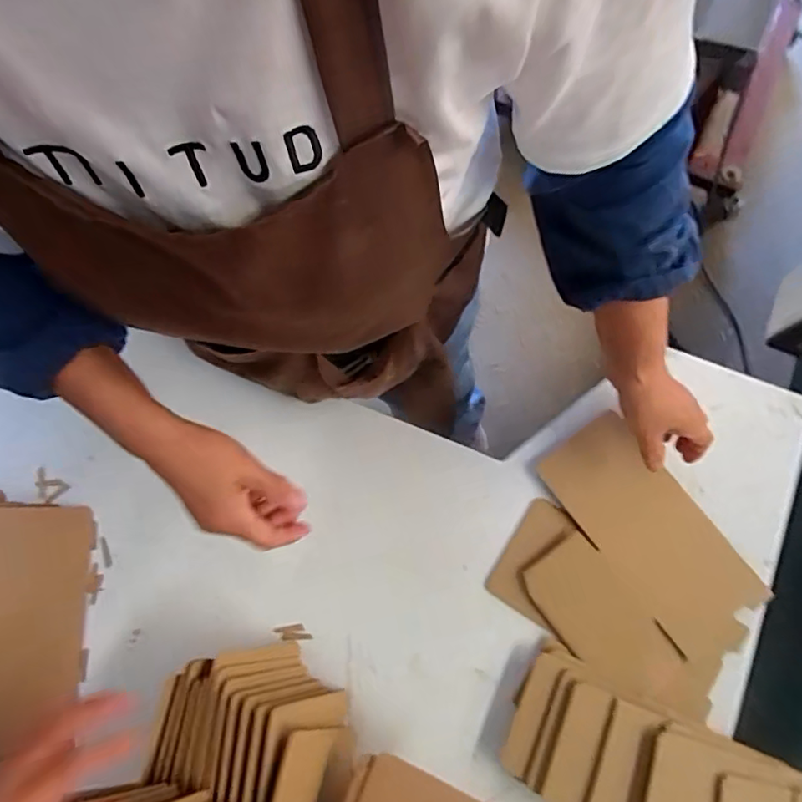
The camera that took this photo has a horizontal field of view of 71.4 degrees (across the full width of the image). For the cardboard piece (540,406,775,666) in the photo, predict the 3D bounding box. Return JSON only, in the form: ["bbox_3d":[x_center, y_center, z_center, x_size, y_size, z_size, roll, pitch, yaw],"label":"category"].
[{"bbox_3d":[0.255,0.135,0.566,0.108,0.009,0.243,-35,78,-7],"label":"cardboard piece"}]

